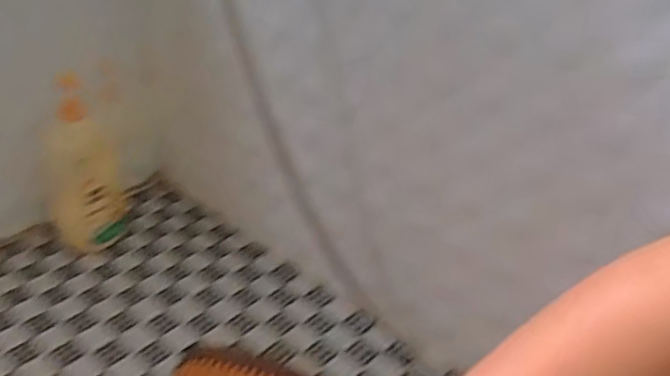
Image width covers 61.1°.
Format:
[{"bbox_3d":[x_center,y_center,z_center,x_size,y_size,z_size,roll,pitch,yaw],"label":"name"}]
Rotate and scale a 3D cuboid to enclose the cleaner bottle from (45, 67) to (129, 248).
[{"bbox_3d":[-0.385,-0.029,0.870,0.104,0.266,0.071,-9,32,-20],"label":"cleaner bottle"}]

